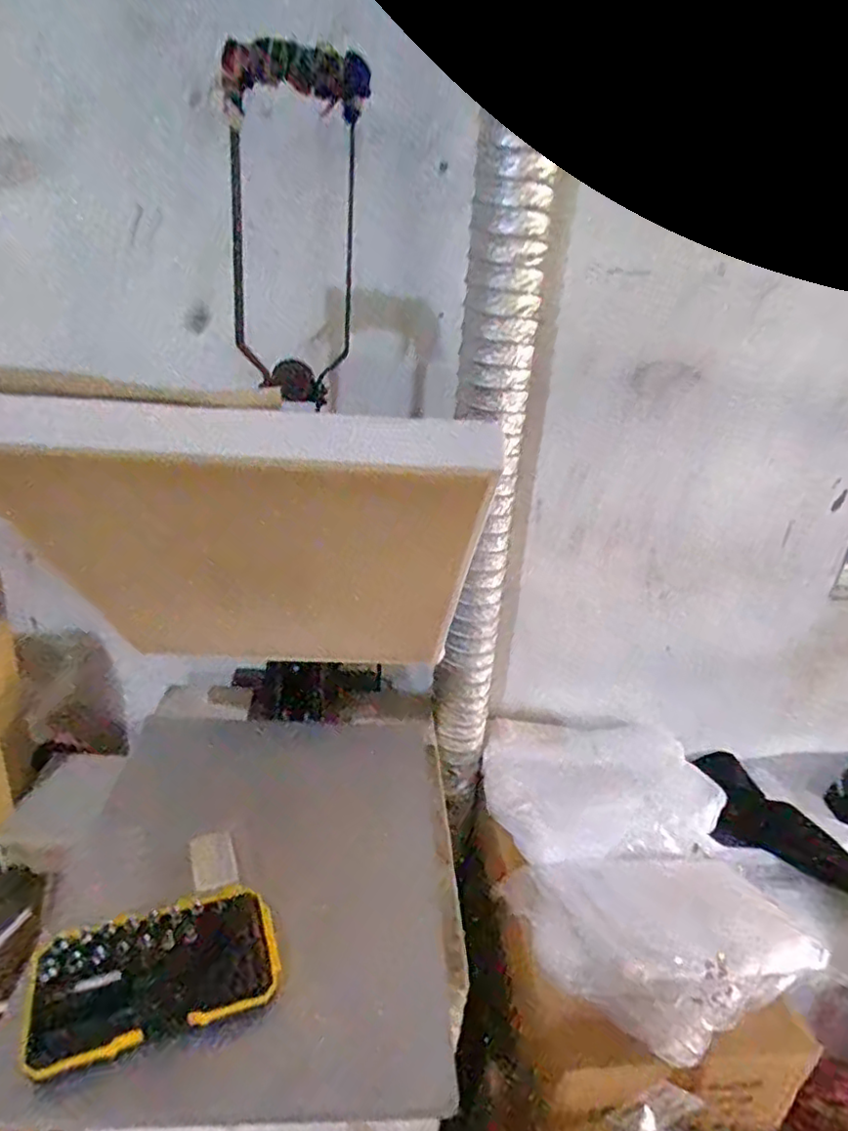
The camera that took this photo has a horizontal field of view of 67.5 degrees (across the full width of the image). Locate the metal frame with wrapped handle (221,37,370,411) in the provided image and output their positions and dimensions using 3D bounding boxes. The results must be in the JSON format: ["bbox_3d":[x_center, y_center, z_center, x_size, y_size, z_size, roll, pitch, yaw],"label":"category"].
[{"bbox_3d":[-0.142,-0.351,0.683,0.141,0.332,0.073,2,25,-10],"label":"metal frame with wrapped handle"}]

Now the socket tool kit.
[{"bbox_3d":[-0.235,0.360,0.561,0.199,0.032,0.114,-4,27,-23],"label":"socket tool kit"}]

